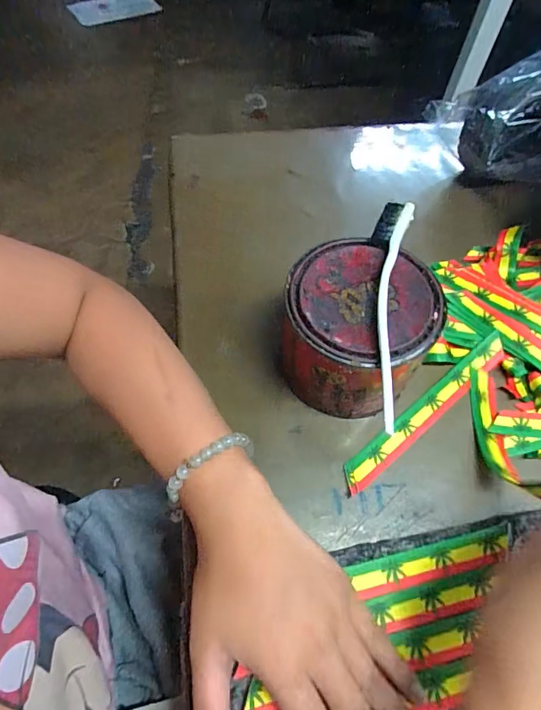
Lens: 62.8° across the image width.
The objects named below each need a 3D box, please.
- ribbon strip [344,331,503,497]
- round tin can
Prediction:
[{"bbox_3d":[0.122,0.041,0.340,0.175,0.014,0.020,-35,68,-21],"label":"ribbon strip"},{"bbox_3d":[0.059,-0.014,0.324,0.098,0.088,0.097,2,60,-3],"label":"round tin can"}]

